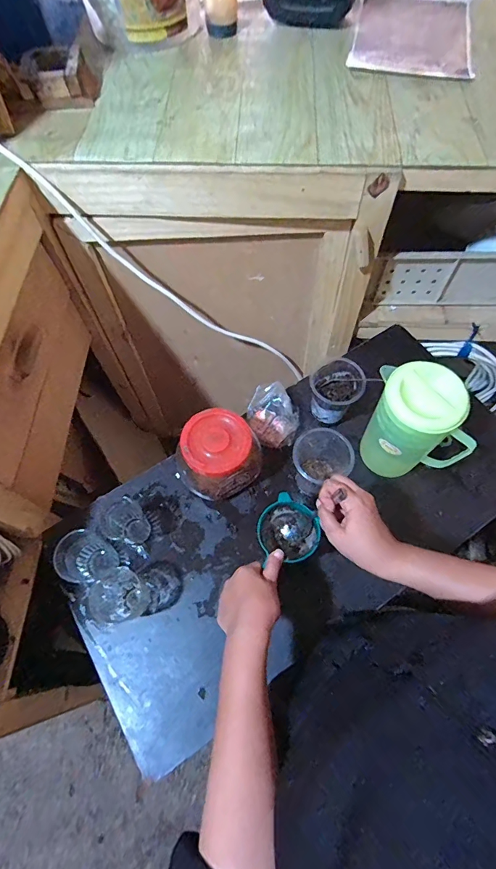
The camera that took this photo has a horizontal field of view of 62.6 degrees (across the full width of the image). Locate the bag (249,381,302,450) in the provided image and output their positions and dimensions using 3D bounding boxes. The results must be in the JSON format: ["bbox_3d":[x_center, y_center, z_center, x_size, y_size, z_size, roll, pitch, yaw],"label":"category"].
[{"bbox_3d":[0.047,-0.033,0.732,0.082,0.046,0.103,-35,70,-14],"label":"bag"}]

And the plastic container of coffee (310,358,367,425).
[{"bbox_3d":[0.147,-0.074,0.694,0.083,0.082,0.083,19,68,9],"label":"plastic container of coffee"}]

